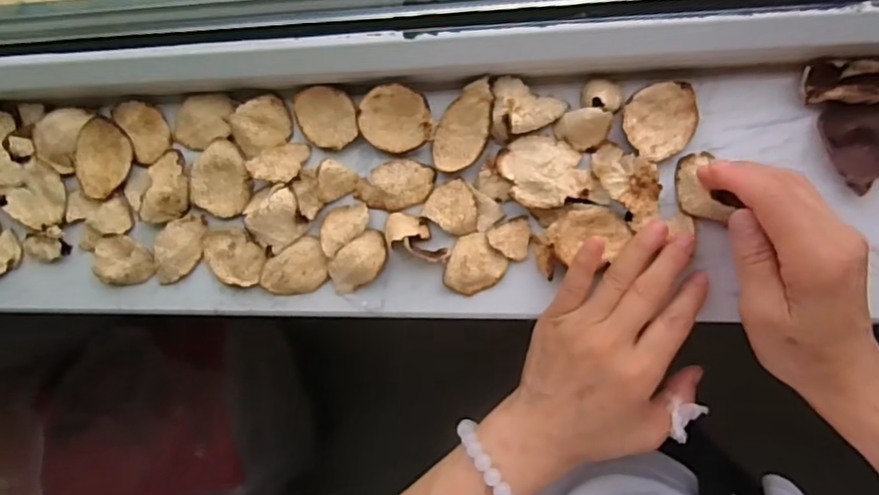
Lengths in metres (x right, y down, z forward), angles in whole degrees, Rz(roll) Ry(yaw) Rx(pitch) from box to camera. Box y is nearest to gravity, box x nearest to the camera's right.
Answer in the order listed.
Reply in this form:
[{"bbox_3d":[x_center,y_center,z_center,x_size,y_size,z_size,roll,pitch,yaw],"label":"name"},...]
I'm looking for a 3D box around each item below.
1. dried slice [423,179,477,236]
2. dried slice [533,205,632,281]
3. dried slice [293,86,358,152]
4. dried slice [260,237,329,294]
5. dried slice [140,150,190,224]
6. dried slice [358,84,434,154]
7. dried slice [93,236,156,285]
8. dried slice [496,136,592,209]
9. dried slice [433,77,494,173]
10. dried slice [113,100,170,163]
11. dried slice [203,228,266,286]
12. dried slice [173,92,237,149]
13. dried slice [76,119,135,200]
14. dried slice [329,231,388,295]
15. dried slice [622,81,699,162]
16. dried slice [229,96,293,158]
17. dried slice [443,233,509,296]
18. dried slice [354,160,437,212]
[{"bbox_3d":[0.010,-0.027,0.380,0.035,0.004,0.032,0,88,9],"label":"dried slice"},{"bbox_3d":[0.087,-0.006,0.361,0.057,0.006,0.036,-16,85,9],"label":"dried slice"},{"bbox_3d":[-0.077,-0.089,0.399,0.041,0.008,0.046,-22,84,8],"label":"dried slice"},{"bbox_3d":[-0.099,0.016,0.398,0.048,0.005,0.033,-35,83,7],"label":"dried slice"},{"bbox_3d":[-0.194,-0.043,0.411,0.036,0.014,0.051,7,89,10],"label":"dried slice"},{"bbox_3d":[-0.028,-0.084,0.386,0.049,0.013,0.041,20,91,10],"label":"dried slice"},{"bbox_3d":[-0.226,0.009,0.418,0.046,0.011,0.034,-1,88,9],"label":"dried slice"},{"bbox_3d":[0.066,-0.049,0.368,0.048,0.009,0.050,0,88,9],"label":"dried slice"},{"bbox_3d":[0.017,-0.079,0.383,0.034,0.014,0.061,23,92,10],"label":"dried slice"},{"bbox_3d":[-0.215,-0.087,0.424,0.031,0.010,0.048,-26,84,8],"label":"dried slice"},{"bbox_3d":[-0.146,0.005,0.407,0.049,0.004,0.036,15,90,10],"label":"dried slice"},{"bbox_3d":[-0.167,-0.091,0.415,0.049,0.010,0.038,1,88,10],"label":"dried slice"},{"bbox_3d":[-0.247,-0.065,0.423,0.040,0.007,0.055,16,91,10],"label":"dried slice"},{"bbox_3d":[-0.055,0.011,0.389,0.046,0.010,0.028,-44,82,5],"label":"dried slice"},{"bbox_3d":[0.137,-0.078,0.362,0.043,0.008,0.046,-5,87,9],"label":"dried slice"},{"bbox_3d":[-0.125,-0.084,0.402,0.041,0.014,0.032,-32,83,7],"label":"dried slice"},{"bbox_3d":[0.021,0.012,0.378,0.038,0.008,0.036,0,88,9],"label":"dried slice"},{"bbox_3d":[-0.031,-0.042,0.388,0.054,0.006,0.032,-10,86,9],"label":"dried slice"}]

